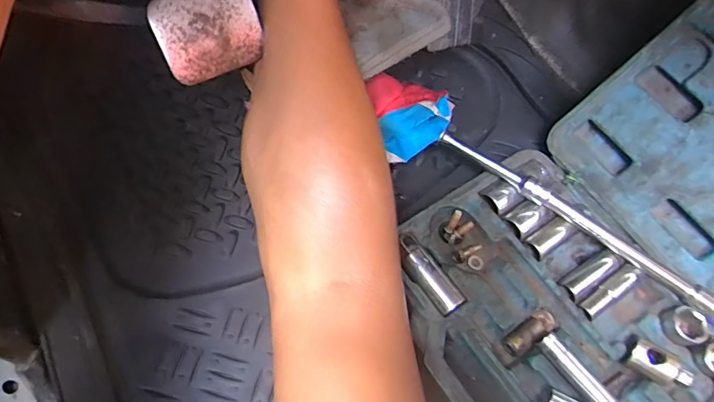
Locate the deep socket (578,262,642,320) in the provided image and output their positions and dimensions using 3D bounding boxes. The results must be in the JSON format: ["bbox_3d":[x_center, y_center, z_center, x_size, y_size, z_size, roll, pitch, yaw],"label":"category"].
[{"bbox_3d":[0.189,0.065,0.335,0.060,0.012,0.014,-33,70,-16],"label":"deep socket"}]

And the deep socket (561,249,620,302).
[{"bbox_3d":[0.178,0.053,0.340,0.056,0.014,0.015,-28,69,-27],"label":"deep socket"}]

